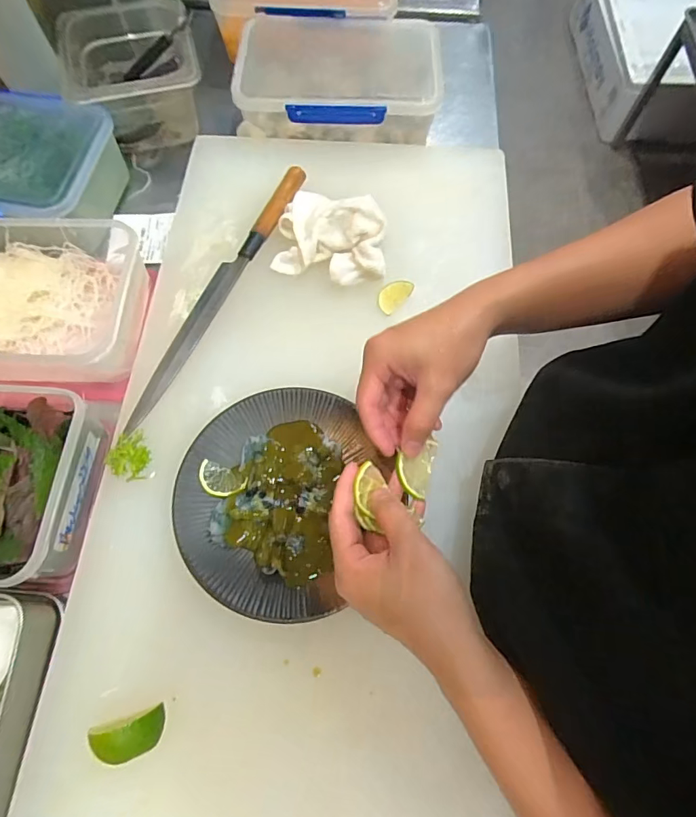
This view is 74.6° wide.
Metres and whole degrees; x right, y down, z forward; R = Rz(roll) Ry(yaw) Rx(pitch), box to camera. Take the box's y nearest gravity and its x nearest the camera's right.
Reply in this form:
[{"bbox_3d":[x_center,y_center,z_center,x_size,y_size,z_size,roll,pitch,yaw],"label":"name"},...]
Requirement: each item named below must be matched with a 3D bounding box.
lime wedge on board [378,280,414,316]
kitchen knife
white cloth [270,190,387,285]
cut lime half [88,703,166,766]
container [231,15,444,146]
[{"bbox_3d":[0.050,-0.123,0.492,0.025,0.007,0.044,42,73,14],"label":"lime wedge on board"},{"bbox_3d":[-0.138,-0.133,0.493,0.034,0.025,0.347,26,69,8],"label":"kitchen knife"},{"bbox_3d":[-0.020,-0.199,0.503,0.116,0.042,0.120,0,68,-2],"label":"white cloth"},{"bbox_3d":[-0.160,0.242,0.336,0.042,0.031,0.029,-13,69,-5],"label":"cut lime half"},{"bbox_3d":[-0.008,-0.425,0.585,0.251,0.058,0.178,4,68,0],"label":"container"}]

